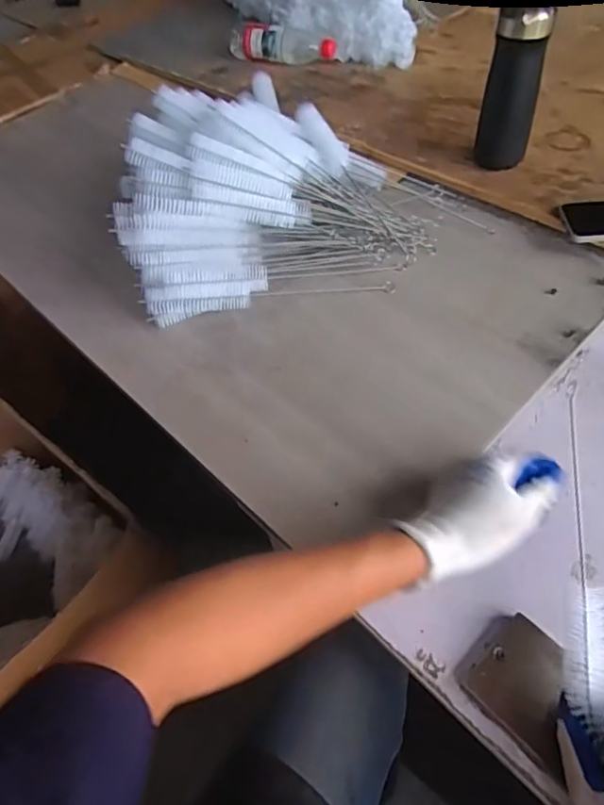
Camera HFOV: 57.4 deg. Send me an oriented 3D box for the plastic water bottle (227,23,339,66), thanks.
[{"bbox_3d":[-0.041,-0.738,1.136,0.230,0.064,0.052,9,52,13],"label":"plastic water bottle"}]

